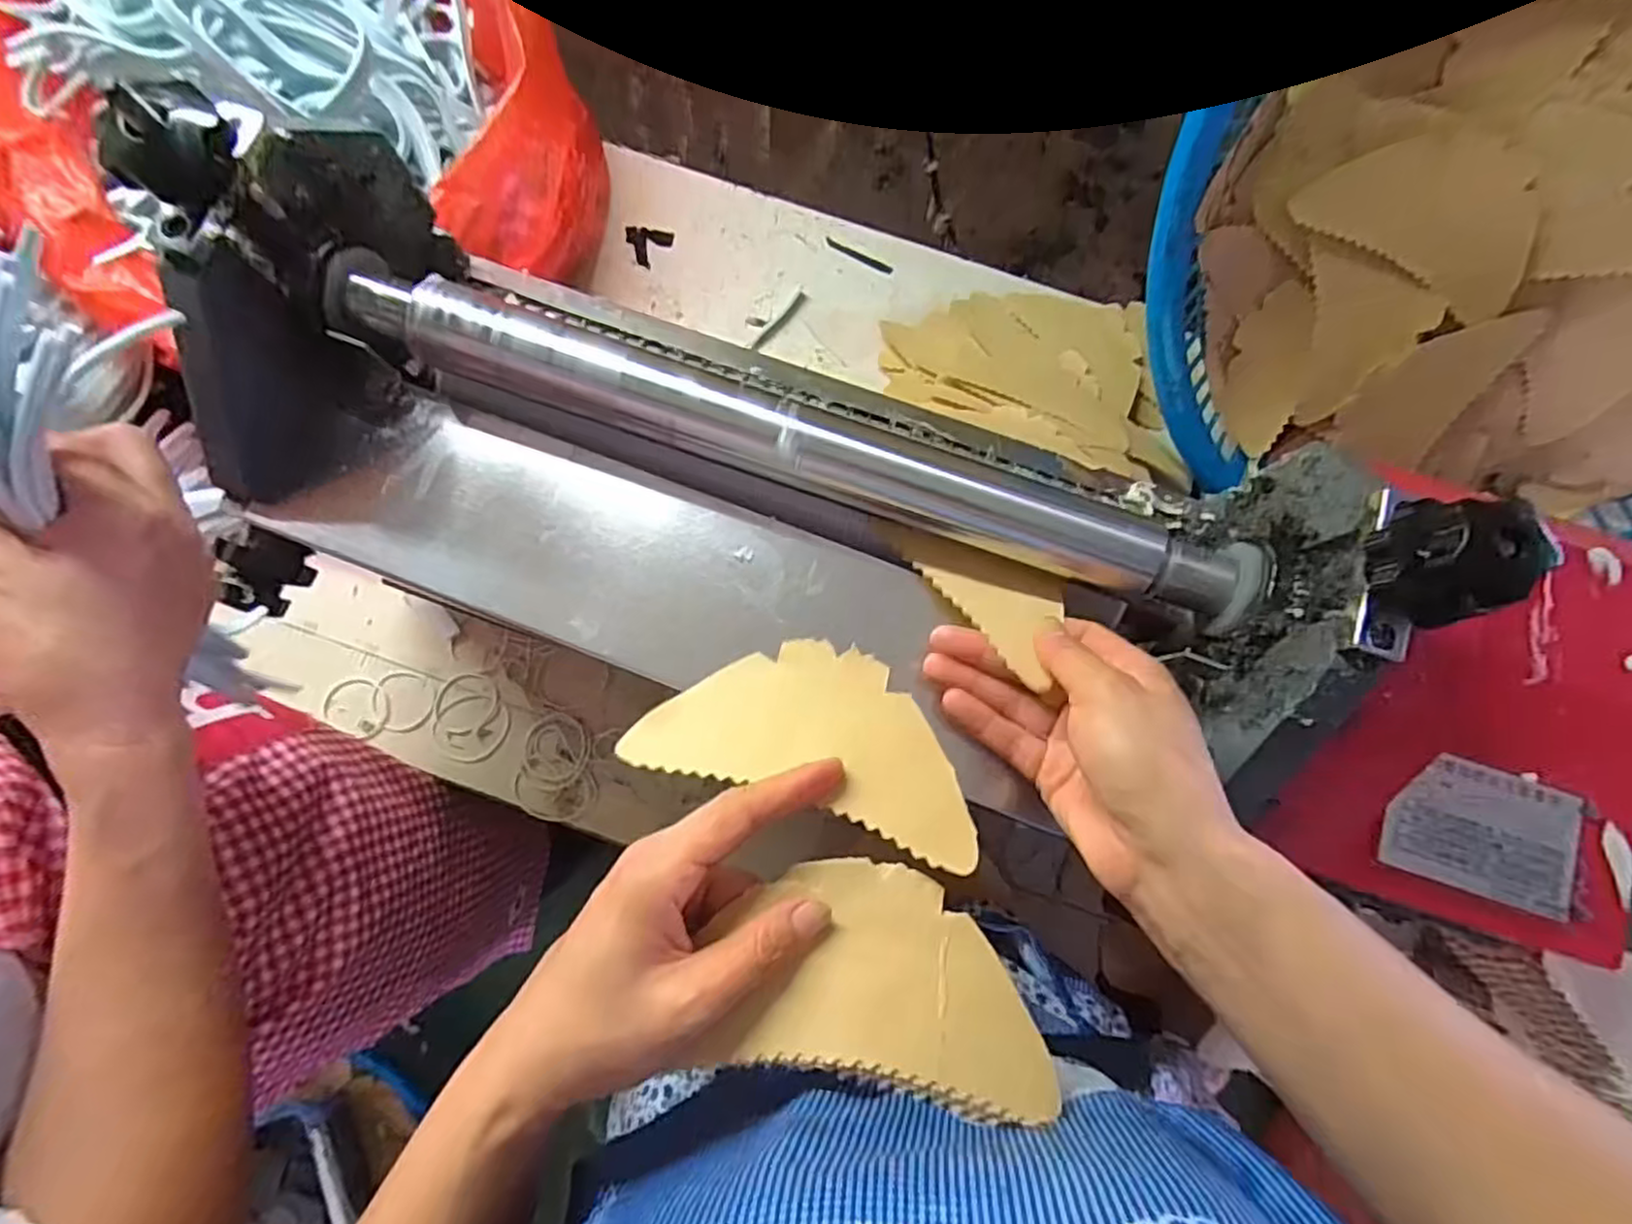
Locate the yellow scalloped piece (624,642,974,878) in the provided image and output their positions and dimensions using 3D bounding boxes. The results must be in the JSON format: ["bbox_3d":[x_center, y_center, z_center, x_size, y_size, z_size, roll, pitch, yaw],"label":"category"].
[{"bbox_3d":[0.001,0.051,0.311,0.145,0.005,0.075,16,61,6],"label":"yellow scalloped piece"}]

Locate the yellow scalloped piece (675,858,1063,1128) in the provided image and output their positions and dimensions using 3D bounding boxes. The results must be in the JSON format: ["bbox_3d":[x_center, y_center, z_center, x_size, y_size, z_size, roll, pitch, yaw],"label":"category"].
[{"bbox_3d":[0.027,0.142,0.280,0.134,0.005,0.078,11,65,1],"label":"yellow scalloped piece"}]

